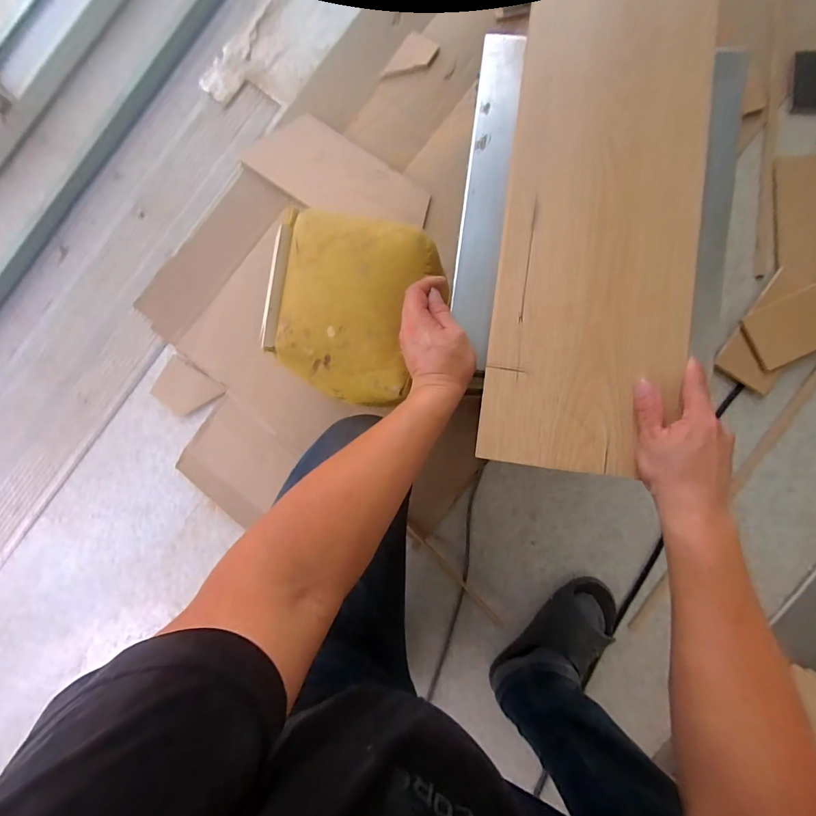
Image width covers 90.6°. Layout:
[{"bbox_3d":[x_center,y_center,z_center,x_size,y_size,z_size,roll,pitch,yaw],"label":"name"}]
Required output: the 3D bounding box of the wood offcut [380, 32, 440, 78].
[{"bbox_3d":[0.006,-0.636,0.744,0.066,0.017,0.092,39,93,3],"label":"wood offcut"}]

